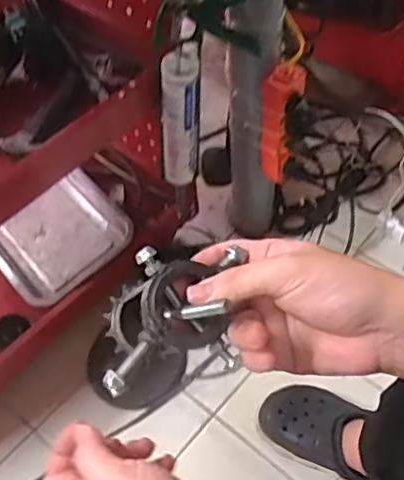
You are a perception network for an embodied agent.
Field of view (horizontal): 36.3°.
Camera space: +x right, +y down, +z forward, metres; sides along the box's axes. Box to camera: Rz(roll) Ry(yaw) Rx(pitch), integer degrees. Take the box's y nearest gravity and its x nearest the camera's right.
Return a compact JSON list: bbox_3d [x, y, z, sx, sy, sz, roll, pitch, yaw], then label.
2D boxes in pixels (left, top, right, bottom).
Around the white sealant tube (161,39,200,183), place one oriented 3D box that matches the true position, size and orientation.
[{"bbox_3d":[-0.029,-0.167,0.872,0.059,0.203,0.049,5,55,7],"label":"white sealant tube"}]

